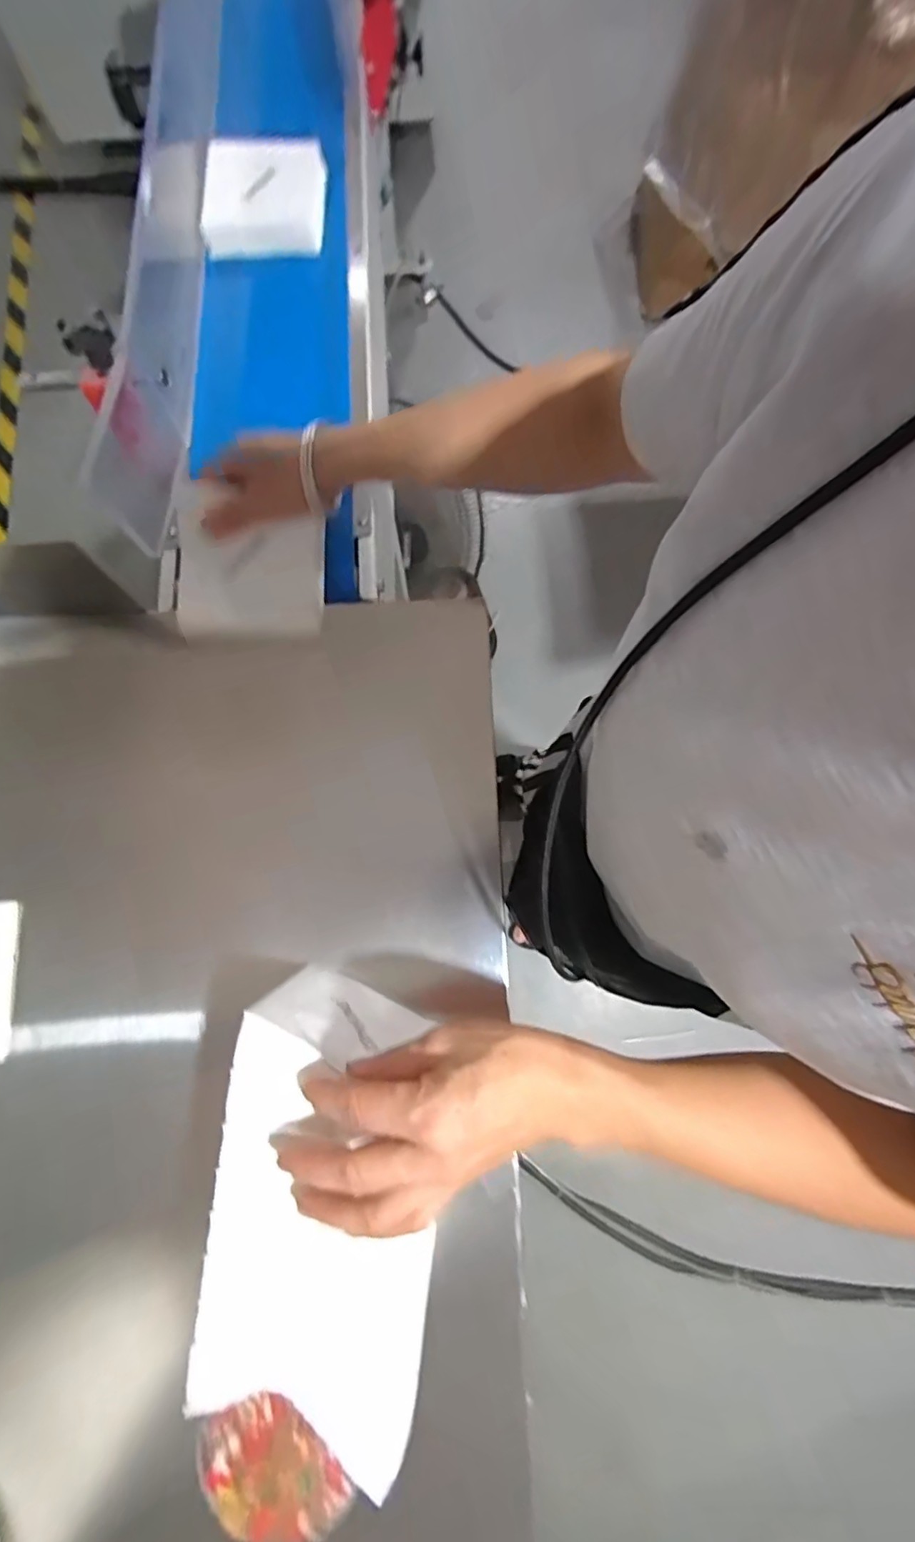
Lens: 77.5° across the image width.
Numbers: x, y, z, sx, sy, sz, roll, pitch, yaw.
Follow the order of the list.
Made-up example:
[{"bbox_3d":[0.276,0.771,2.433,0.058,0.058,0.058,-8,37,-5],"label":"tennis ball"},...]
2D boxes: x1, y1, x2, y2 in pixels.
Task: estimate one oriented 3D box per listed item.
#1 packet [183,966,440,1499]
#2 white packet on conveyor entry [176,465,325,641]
[{"bbox_3d":[-0.070,0.242,0.341,0.114,0.105,0.204,3,76,1],"label":"packet"},{"bbox_3d":[-0.176,-0.174,0.490,0.116,0.009,0.119,2,100,-12],"label":"white packet on conveyor entry"}]

